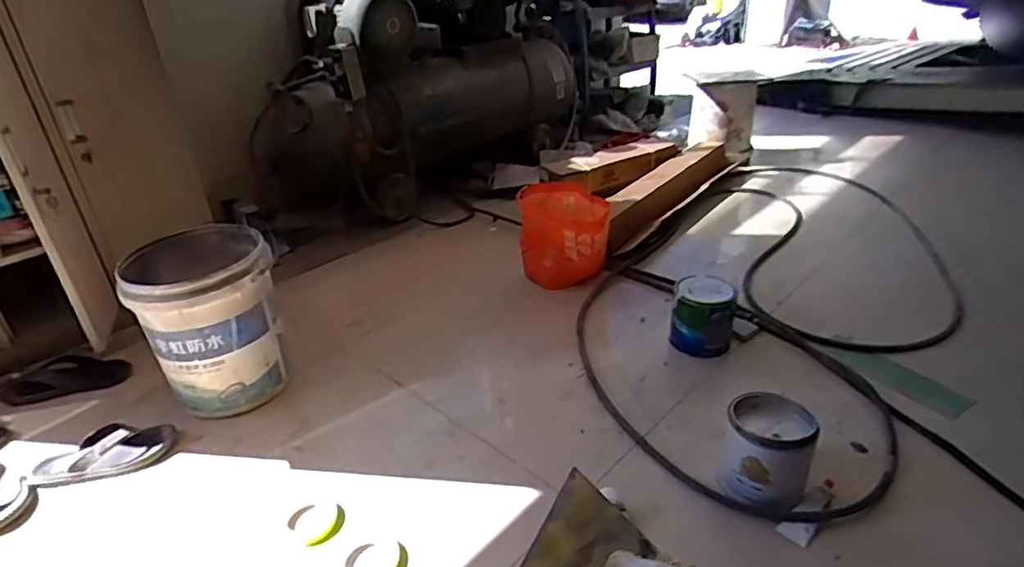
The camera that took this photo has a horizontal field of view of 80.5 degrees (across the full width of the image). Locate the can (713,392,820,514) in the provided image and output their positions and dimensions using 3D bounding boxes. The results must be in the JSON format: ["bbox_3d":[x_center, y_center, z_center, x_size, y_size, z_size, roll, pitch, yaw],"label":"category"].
[{"bbox_3d":[0.490,0.323,1.165,0.155,0.160,0.164,11,33,23],"label":"can"}]

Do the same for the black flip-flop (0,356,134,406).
[{"bbox_3d":[-1.130,0.234,1.535,0.283,0.051,0.099,-14,32,-17],"label":"black flip-flop"}]

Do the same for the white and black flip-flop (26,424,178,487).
[{"bbox_3d":[-0.877,0.364,1.295,0.280,0.062,0.095,-13,31,-15],"label":"white and black flip-flop"}]

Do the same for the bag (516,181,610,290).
[{"bbox_3d":[0.159,-0.141,1.862,0.263,0.283,0.159,-2,30,3],"label":"bag"}]

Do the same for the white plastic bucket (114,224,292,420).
[{"bbox_3d":[-0.708,0.087,1.450,0.294,0.367,0.322,-21,34,-27],"label":"white plastic bucket"}]

